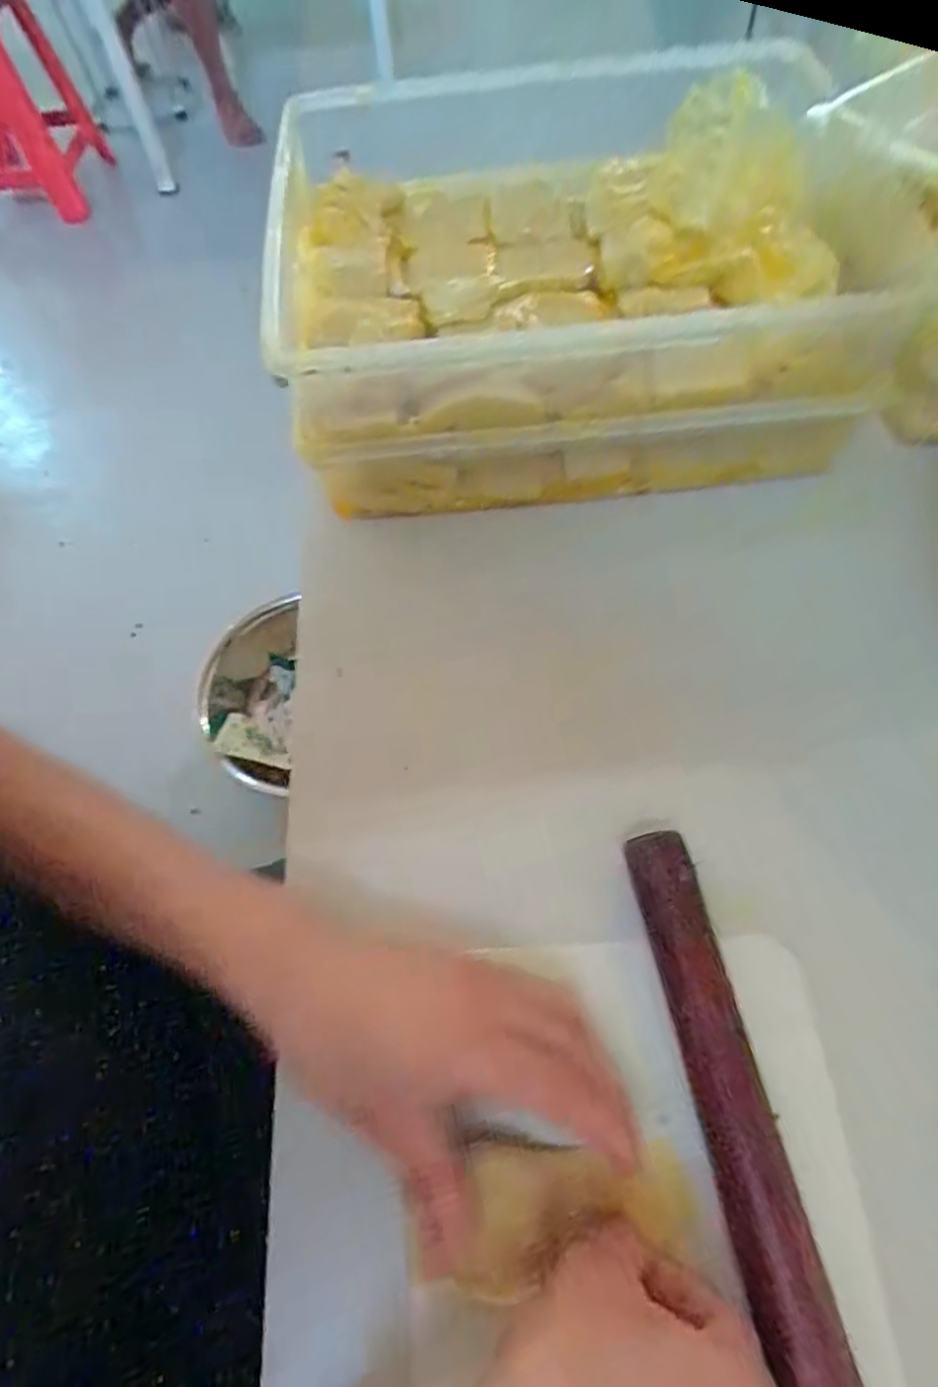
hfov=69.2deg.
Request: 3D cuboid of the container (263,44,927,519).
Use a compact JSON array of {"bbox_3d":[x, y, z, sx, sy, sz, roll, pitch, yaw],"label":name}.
[{"bbox_3d":[0.062,-0.287,0.468,0.363,0.116,0.295,-5,62,1],"label":"container"}]

